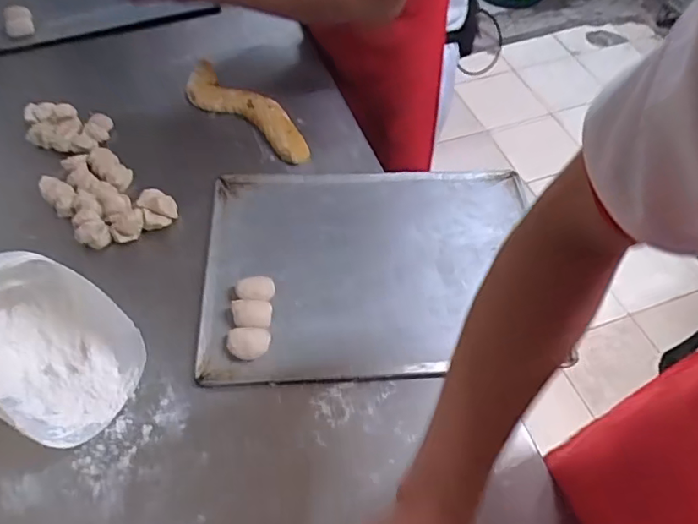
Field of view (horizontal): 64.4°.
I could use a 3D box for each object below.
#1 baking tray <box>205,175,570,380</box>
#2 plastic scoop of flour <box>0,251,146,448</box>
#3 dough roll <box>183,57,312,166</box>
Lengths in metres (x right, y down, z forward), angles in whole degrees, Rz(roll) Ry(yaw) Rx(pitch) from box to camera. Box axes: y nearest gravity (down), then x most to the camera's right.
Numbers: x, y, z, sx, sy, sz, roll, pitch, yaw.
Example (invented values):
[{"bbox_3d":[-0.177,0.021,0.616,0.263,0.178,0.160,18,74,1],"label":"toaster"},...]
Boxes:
[{"bbox_3d":[0.026,-0.002,0.735,0.430,0.019,0.318,-3,53,-1],"label":"baking tray"},{"bbox_3d":[-0.372,0.076,0.612,0.252,0.142,0.149,21,56,16],"label":"plastic scoop of flour"},{"bbox_3d":[-0.168,-0.253,0.910,0.303,0.024,0.073,36,61,24],"label":"dough roll"}]

